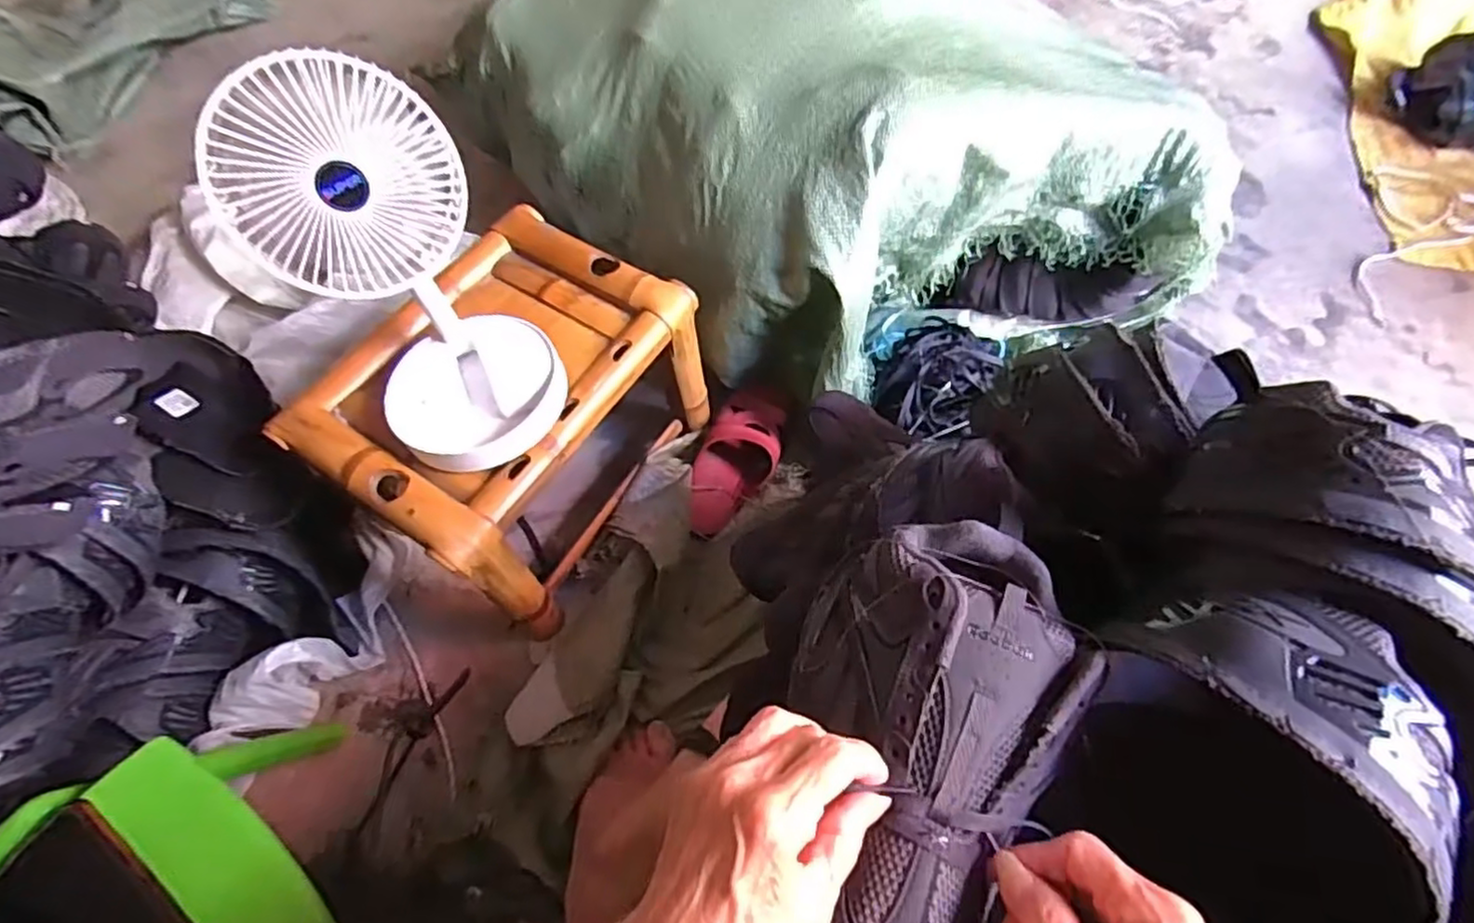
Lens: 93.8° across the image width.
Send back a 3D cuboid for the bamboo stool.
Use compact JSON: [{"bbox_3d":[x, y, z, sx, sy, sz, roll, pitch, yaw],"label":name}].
[{"bbox_3d":[-0.247,-0.057,0.775,0.290,0.203,0.358,30,65,16],"label":"bamboo stool"}]

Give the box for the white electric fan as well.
[{"bbox_3d":[-0.262,-0.140,0.559,0.157,0.293,0.140,-38,67,-19],"label":"white electric fan"}]

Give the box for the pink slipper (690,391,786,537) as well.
[{"bbox_3d":[-0.001,0.001,0.869,0.094,0.059,0.196,25,82,14],"label":"pink slipper"}]

